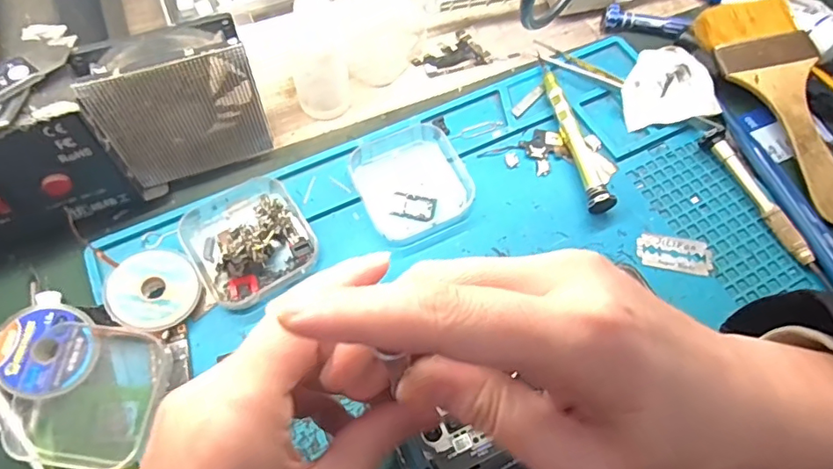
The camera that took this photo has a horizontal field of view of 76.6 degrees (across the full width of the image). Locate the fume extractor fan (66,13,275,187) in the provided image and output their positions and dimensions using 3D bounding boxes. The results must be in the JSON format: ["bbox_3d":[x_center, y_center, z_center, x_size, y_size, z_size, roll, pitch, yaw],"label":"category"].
[{"bbox_3d":[-0.128,-0.071,0.293,0.078,0.085,0.035,-20,65,-12],"label":"fume extractor fan"}]

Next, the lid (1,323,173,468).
[{"bbox_3d":[-0.159,0.077,0.256,0.062,0.010,0.064,9,63,3],"label":"lid"}]

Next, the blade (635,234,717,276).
[{"bbox_3d":[0.149,0.010,0.301,0.043,0.004,0.023,7,63,2],"label":"blade"}]

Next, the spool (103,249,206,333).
[{"bbox_3d":[-0.138,0.029,0.277,0.043,0.006,0.042,40,57,3],"label":"spool"}]

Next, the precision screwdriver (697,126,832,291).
[{"bbox_3d":[0.205,-0.018,0.312,0.010,0.014,0.110,-20,65,-12],"label":"precision screwdriver"}]

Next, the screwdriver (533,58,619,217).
[{"bbox_3d":[0.098,-0.067,0.334,0.014,0.015,0.122,-8,63,-6],"label":"screwdriver"}]

